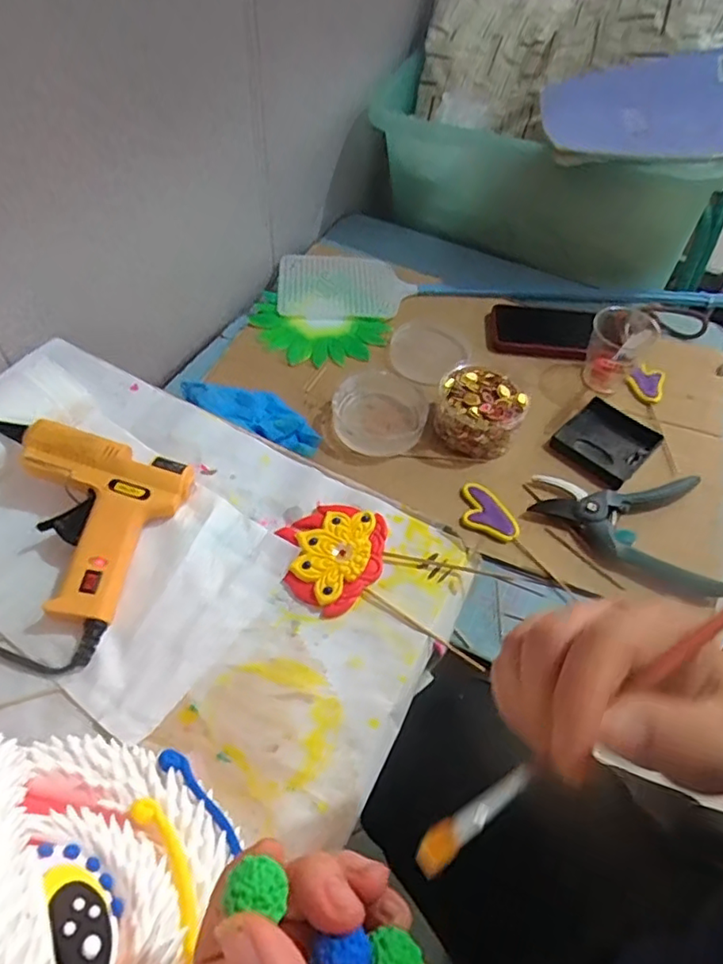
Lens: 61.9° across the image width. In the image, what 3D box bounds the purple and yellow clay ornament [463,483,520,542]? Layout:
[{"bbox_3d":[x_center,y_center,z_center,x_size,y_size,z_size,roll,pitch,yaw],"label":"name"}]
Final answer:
[{"bbox_3d":[0.132,0.030,0.620,0.063,0.007,0.052,19,54,10],"label":"purple and yellow clay ornament"}]

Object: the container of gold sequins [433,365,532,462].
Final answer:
[{"bbox_3d":[0.132,-0.078,0.677,0.094,0.050,0.090,2,53,-3],"label":"container of gold sequins"}]

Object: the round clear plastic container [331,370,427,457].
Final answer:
[{"bbox_3d":[0.021,-0.084,0.685,0.100,0.034,0.112,7,53,1],"label":"round clear plastic container"}]

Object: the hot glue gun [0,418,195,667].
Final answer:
[{"bbox_3d":[-0.207,0.023,0.402,0.144,0.041,0.137,18,54,9],"label":"hot glue gun"}]

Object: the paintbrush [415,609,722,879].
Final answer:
[{"bbox_3d":[0.104,0.062,0.202,0.206,0.005,0.009,-33,61,-9],"label":"paintbrush"}]

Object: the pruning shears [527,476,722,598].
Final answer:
[{"bbox_3d":[0.268,0.047,0.607,0.169,0.023,0.136,3,53,-2],"label":"pruning shears"}]

